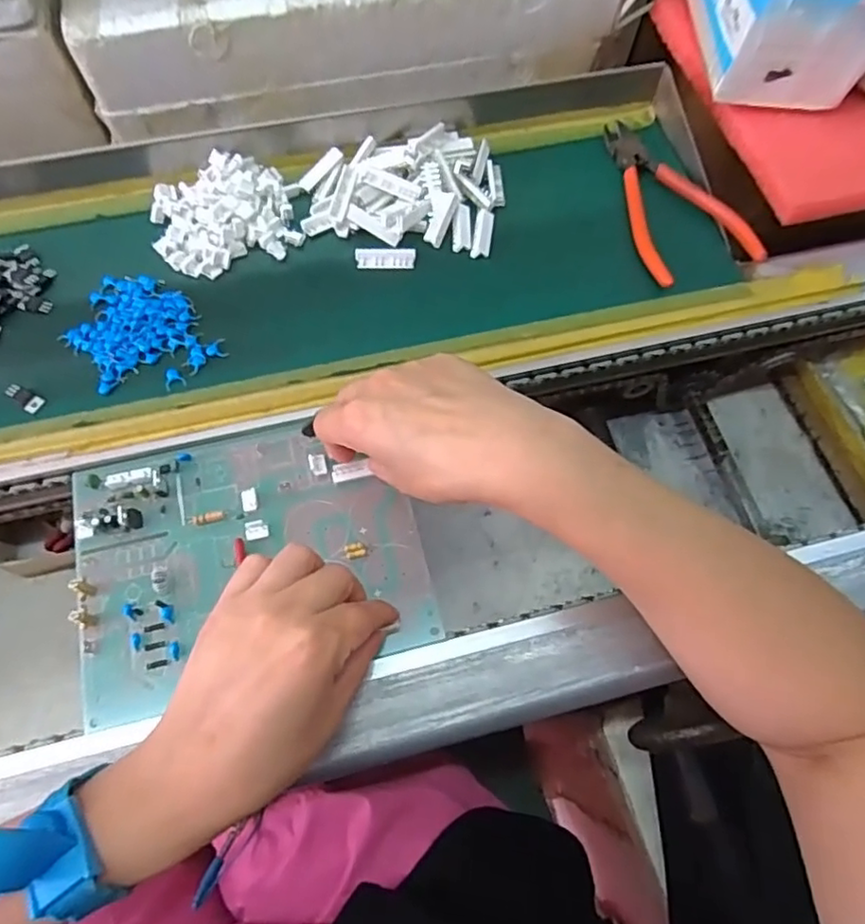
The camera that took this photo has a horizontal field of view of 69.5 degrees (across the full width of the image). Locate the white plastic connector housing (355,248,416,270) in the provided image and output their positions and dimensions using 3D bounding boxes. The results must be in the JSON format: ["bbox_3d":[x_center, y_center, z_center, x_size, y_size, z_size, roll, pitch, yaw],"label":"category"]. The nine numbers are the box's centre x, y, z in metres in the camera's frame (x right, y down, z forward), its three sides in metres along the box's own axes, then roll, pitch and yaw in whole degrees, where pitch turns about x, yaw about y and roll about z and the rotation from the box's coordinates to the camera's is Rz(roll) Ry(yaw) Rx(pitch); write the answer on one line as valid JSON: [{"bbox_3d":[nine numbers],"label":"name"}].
[{"bbox_3d":[-0.031,-0.137,0.417,0.039,0.006,0.012,-3,68,-3],"label":"white plastic connector housing"}]

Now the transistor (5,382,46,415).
[{"bbox_3d":[-0.242,-0.038,0.370,0.022,0.004,0.011,36,71,-5],"label":"transistor"}]

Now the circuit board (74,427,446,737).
[{"bbox_3d":[-0.100,0.051,0.348,0.183,0.010,0.138,-13,69,-7],"label":"circuit board"}]

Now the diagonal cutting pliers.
[{"bbox_3d":[0.162,-0.190,0.440,0.073,0.016,0.147,-17,70,-9],"label":"diagonal cutting pliers"}]

